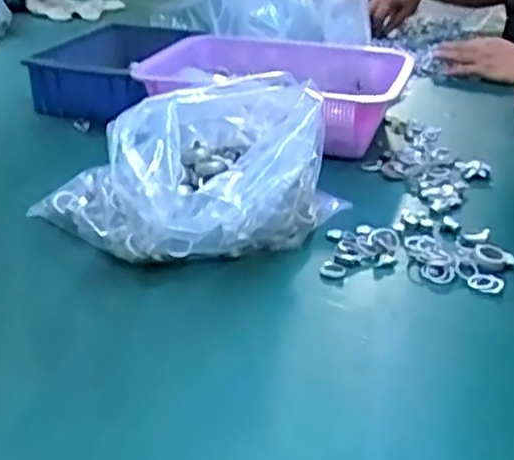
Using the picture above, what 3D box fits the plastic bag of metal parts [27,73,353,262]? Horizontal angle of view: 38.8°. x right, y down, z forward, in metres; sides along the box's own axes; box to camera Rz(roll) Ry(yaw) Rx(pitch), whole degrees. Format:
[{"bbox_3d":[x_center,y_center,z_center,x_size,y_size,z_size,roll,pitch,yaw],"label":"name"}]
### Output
[{"bbox_3d":[-0.054,-0.063,0.663,0.225,0.139,0.197,-24,36,-39],"label":"plastic bag of metal parts"}]

